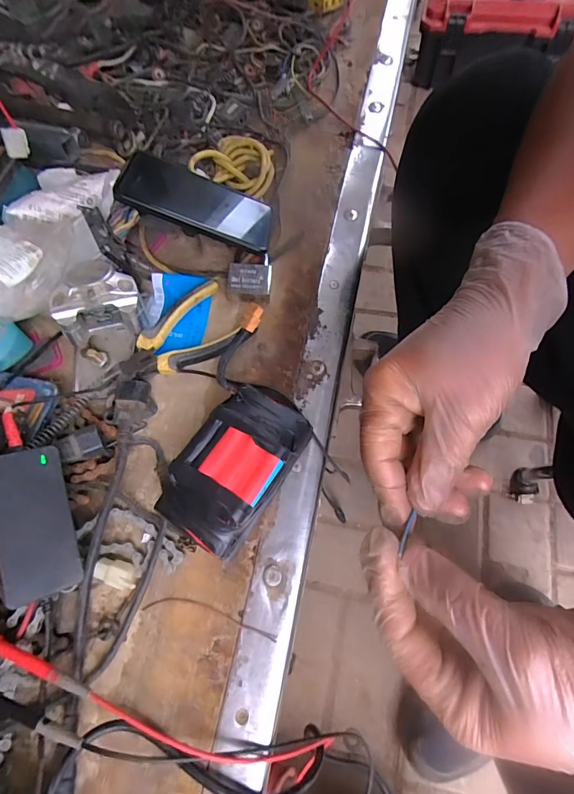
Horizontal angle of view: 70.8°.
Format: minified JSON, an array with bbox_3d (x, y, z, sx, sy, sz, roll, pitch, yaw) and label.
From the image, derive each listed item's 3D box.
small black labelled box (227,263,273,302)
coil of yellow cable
[{"bbox_3d":[-0.040,-0.122,0.435,0.045,0.018,0.038,2,69,6],"label":"small black labelled box"},{"bbox_3d":[-0.059,-0.289,0.491,0.090,0.022,0.080,20,72,5],"label":"coil of yellow cable"}]

